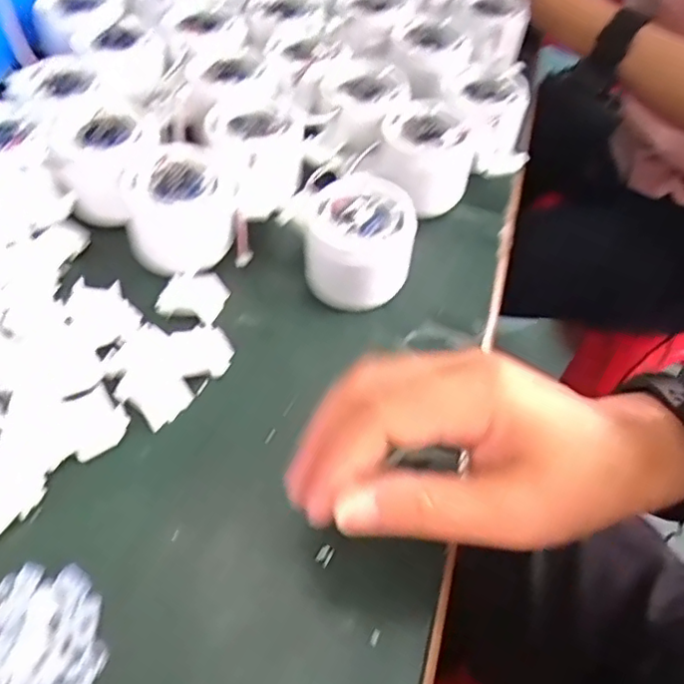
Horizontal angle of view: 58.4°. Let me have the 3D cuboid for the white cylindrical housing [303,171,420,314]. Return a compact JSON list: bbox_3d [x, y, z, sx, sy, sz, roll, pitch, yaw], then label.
[{"bbox_3d":[0.010,-0.054,0.342,0.057,0.047,0.058,2,55,-3],"label":"white cylindrical housing"}]

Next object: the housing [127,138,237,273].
[{"bbox_3d":[-0.094,-0.078,0.357,0.060,0.044,0.059,2,55,-3],"label":"housing"}]

